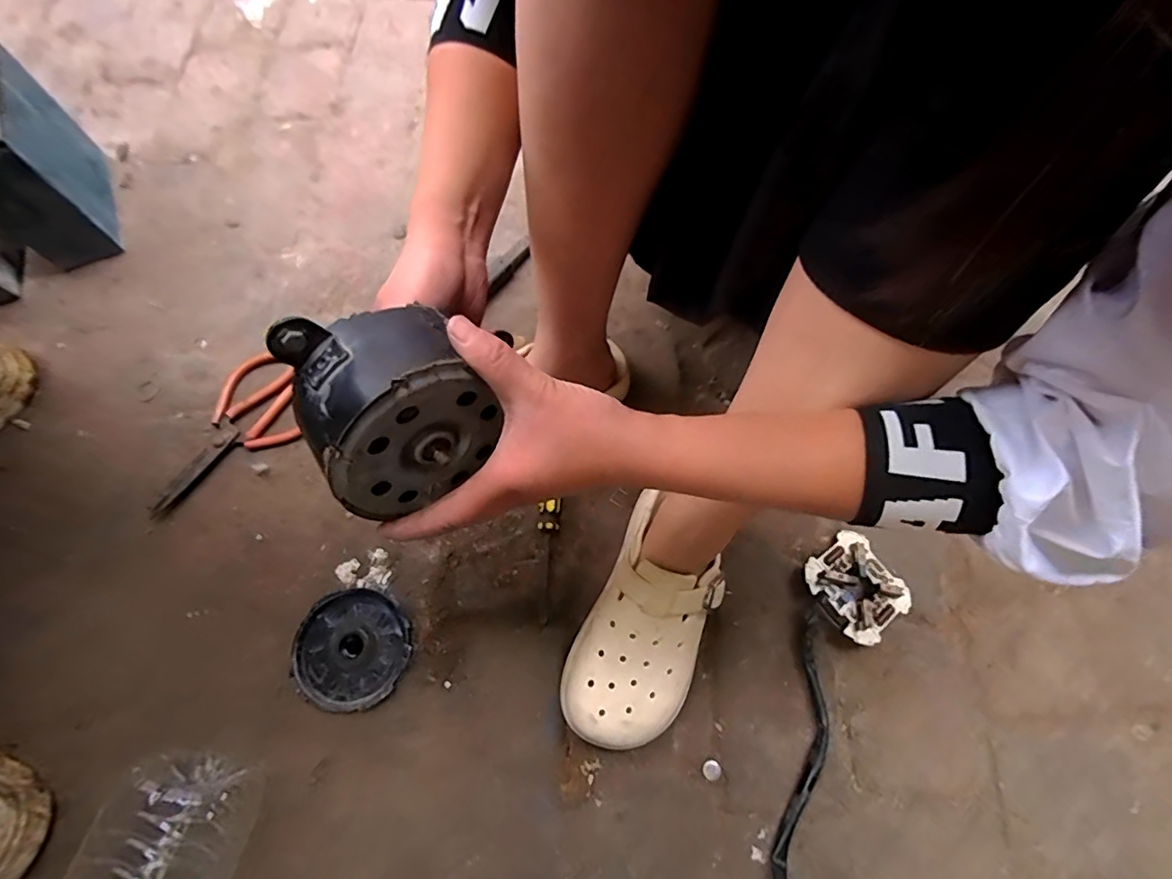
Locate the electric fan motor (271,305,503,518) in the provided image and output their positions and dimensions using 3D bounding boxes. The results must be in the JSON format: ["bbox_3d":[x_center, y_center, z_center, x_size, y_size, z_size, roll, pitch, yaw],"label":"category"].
[{"bbox_3d":[-0.107,-0.018,0.295,0.099,0.107,0.073,-22,54,-32],"label":"electric fan motor"}]

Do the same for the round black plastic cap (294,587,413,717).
[{"bbox_3d":[-0.216,0.193,0.484,0.102,0.011,0.099,0,69,-1],"label":"round black plastic cap"}]

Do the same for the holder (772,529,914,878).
[{"bbox_3d":[0.223,0.261,0.451,0.094,0.031,0.371,15,70,5],"label":"holder"}]

